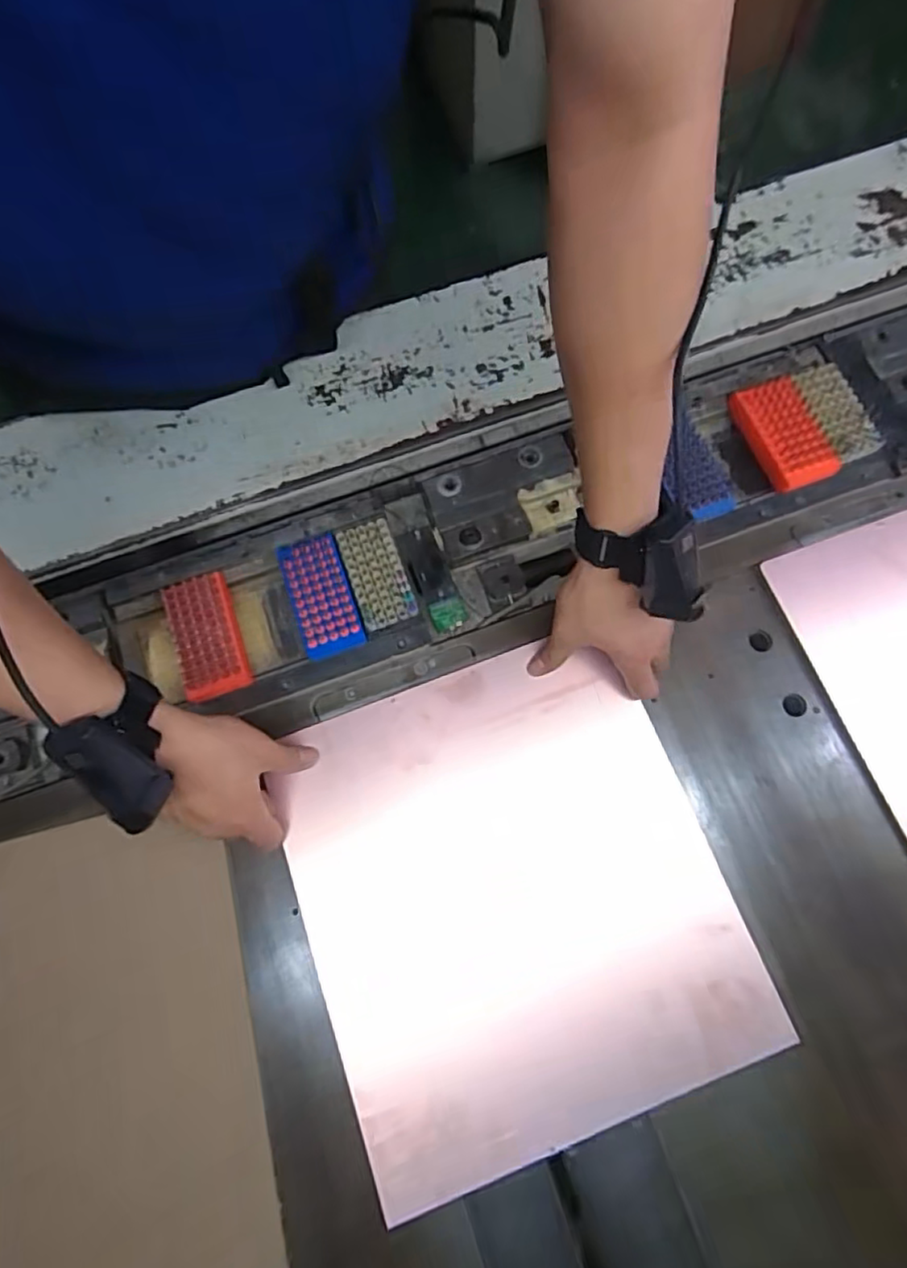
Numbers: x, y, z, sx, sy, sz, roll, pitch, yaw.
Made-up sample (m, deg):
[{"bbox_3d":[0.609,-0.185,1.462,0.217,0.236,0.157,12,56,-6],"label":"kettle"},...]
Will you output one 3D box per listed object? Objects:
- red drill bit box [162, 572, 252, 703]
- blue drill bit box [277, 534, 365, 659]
[{"bbox_3d":[-0.223,0.002,0.560,0.055,0.028,0.106,-21,74,-4],"label":"red drill bit box"},{"bbox_3d":[-0.122,-0.035,0.573,0.054,0.017,0.116,-20,74,-4],"label":"blue drill bit box"}]

